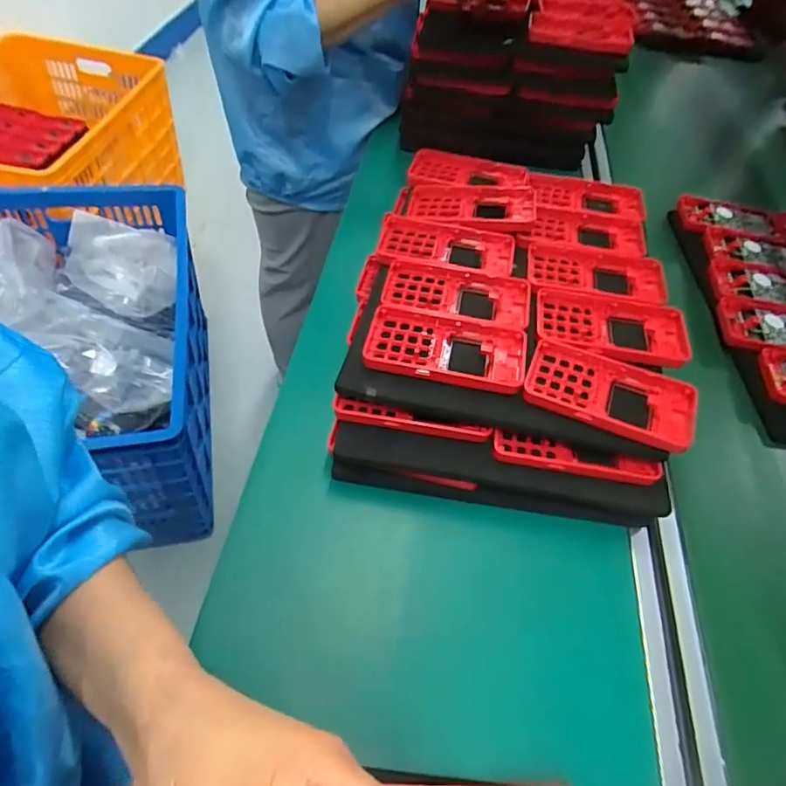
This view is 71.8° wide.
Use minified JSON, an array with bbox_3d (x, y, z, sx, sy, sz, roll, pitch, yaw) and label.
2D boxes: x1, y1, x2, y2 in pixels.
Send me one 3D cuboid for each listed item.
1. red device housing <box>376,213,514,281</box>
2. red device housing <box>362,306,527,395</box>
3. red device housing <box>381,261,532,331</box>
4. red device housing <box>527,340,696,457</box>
[{"bbox_3d":[0.049,-0.137,0.505,0.127,0.011,0.070,13,52,4],"label":"red device housing"},{"bbox_3d":[0.041,-0.035,0.428,0.124,0.014,0.064,13,52,3],"label":"red device housing"},{"bbox_3d":[0.055,-0.082,0.465,0.125,0.014,0.064,12,52,3],"label":"red device housing"},{"bbox_3d":[0.164,0.000,0.411,0.123,0.014,0.069,20,52,9],"label":"red device housing"}]

